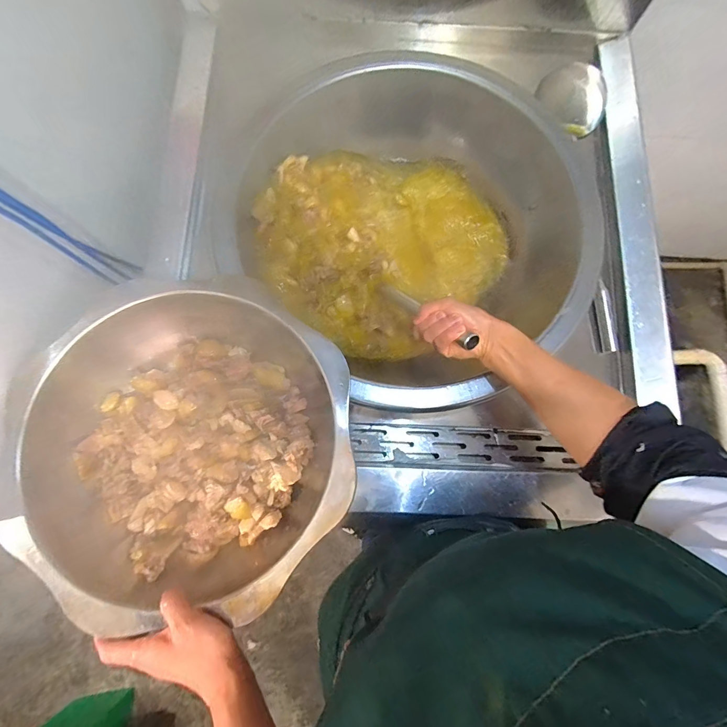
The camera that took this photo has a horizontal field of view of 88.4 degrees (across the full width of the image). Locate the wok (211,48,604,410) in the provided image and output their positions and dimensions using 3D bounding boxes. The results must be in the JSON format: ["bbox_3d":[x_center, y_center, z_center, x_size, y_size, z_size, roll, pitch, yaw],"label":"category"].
[{"bbox_3d":[0.084,-0.219,0.629,0.529,0.141,0.514,0,79,0],"label":"wok"}]

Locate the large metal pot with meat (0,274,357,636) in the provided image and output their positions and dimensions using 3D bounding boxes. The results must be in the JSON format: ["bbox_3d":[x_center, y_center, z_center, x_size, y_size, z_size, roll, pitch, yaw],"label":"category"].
[{"bbox_3d":[-0.200,0.092,0.458,0.364,0.107,0.365,0,79,0],"label":"large metal pot with meat"}]

